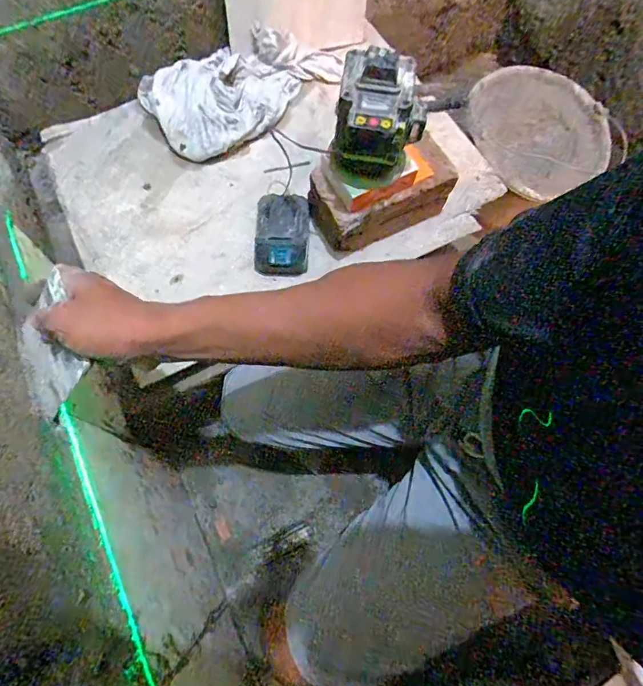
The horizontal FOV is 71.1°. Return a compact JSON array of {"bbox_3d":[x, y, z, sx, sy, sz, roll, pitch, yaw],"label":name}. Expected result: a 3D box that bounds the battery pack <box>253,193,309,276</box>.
[{"bbox_3d":[-0.053,-0.157,0.646,0.078,0.053,0.115,3,69,-1],"label":"battery pack"}]

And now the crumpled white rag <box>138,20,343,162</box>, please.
[{"bbox_3d":[-0.122,-0.435,0.743,0.326,0.075,0.190,-31,73,-13],"label":"crumpled white rag"}]

